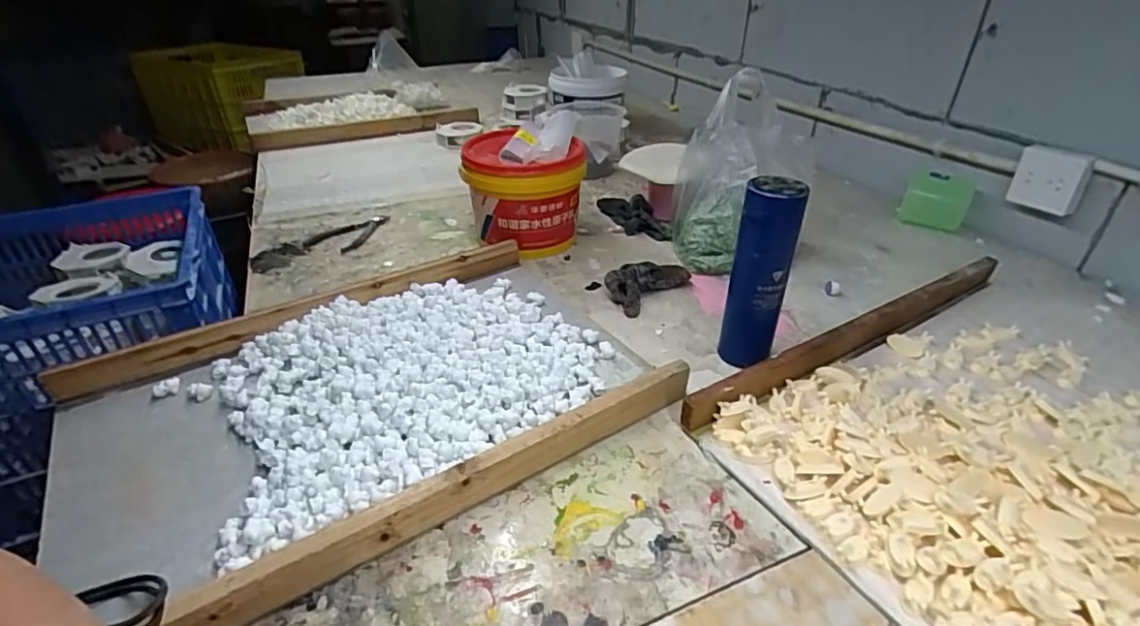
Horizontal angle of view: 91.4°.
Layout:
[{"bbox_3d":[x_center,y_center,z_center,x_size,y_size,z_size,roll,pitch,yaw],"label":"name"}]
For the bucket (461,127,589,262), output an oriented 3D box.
[{"bbox_3d":[-0.074,-0.197,0.925,0.191,0.163,0.166,-3,33,-4],"label":"bucket"}]

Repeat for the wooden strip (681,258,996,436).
[{"bbox_3d":[0.374,0.027,0.702,0.583,0.048,0.027,-18,37,-25],"label":"wooden strip"}]

